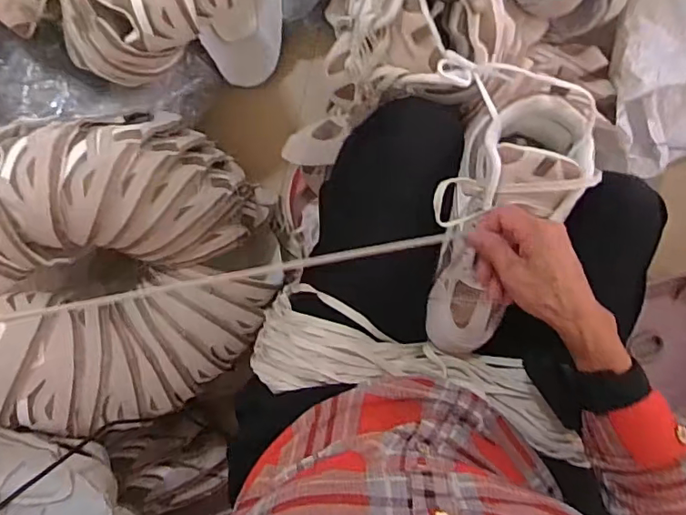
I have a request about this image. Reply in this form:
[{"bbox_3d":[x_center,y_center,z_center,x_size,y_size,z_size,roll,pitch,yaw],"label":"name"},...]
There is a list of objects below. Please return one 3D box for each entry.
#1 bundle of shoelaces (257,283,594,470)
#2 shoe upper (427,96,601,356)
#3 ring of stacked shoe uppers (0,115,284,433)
[{"bbox_3d":[0.083,0.113,0.527,0.344,0.078,0.096,13,93,-1],"label":"bundle of shoelaces"},{"bbox_3d":[0.155,-0.025,0.492,0.115,0.095,0.250,17,93,-2],"label":"shoe upper"},{"bbox_3d":[-0.286,-0.014,0.659,0.404,0.132,0.404,-4,97,-32],"label":"ring of stacked shoe uppers"}]

